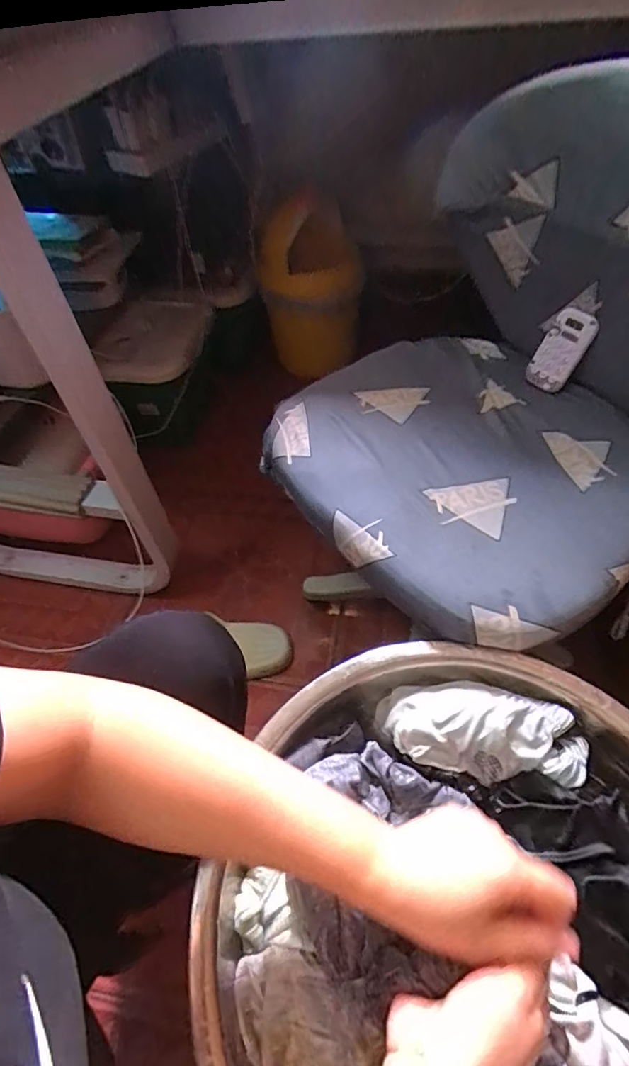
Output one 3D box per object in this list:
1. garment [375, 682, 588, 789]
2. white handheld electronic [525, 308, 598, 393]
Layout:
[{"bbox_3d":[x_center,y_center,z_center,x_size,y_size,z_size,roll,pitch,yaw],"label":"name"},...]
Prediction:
[{"bbox_3d":[0.138,0.165,0.421,0.164,0.038,0.073,12,56,13],"label":"garment"},{"bbox_3d":[0.277,-0.206,0.567,0.010,0.086,0.048,-10,45,-44],"label":"white handheld electronic"}]

